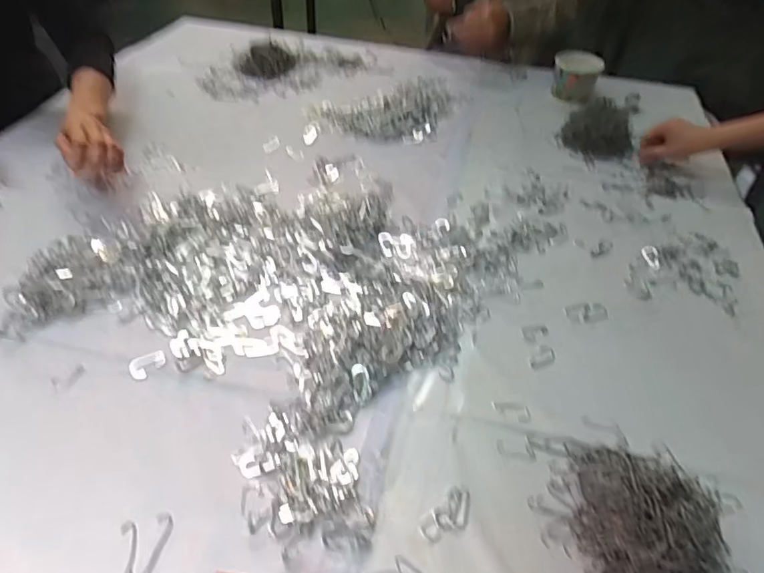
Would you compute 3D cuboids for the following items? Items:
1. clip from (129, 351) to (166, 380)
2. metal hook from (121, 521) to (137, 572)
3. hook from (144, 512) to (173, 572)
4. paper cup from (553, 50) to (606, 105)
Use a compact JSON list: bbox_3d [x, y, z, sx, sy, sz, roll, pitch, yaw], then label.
[{"bbox_3d":[-0.247,0.082,0.552,0.037,0.010,0.022,-28,52,-27],"label":"clip"},{"bbox_3d":[-0.208,0.218,0.422,0.016,0.004,0.054,-4,44,-6],"label":"metal hook"},{"bbox_3d":[-0.187,0.214,0.428,0.014,0.004,0.057,6,44,5],"label":"hook"},{"bbox_3d":[0.377,-0.406,1.021,0.088,0.075,0.081,1,44,-1],"label":"paper cup"}]

